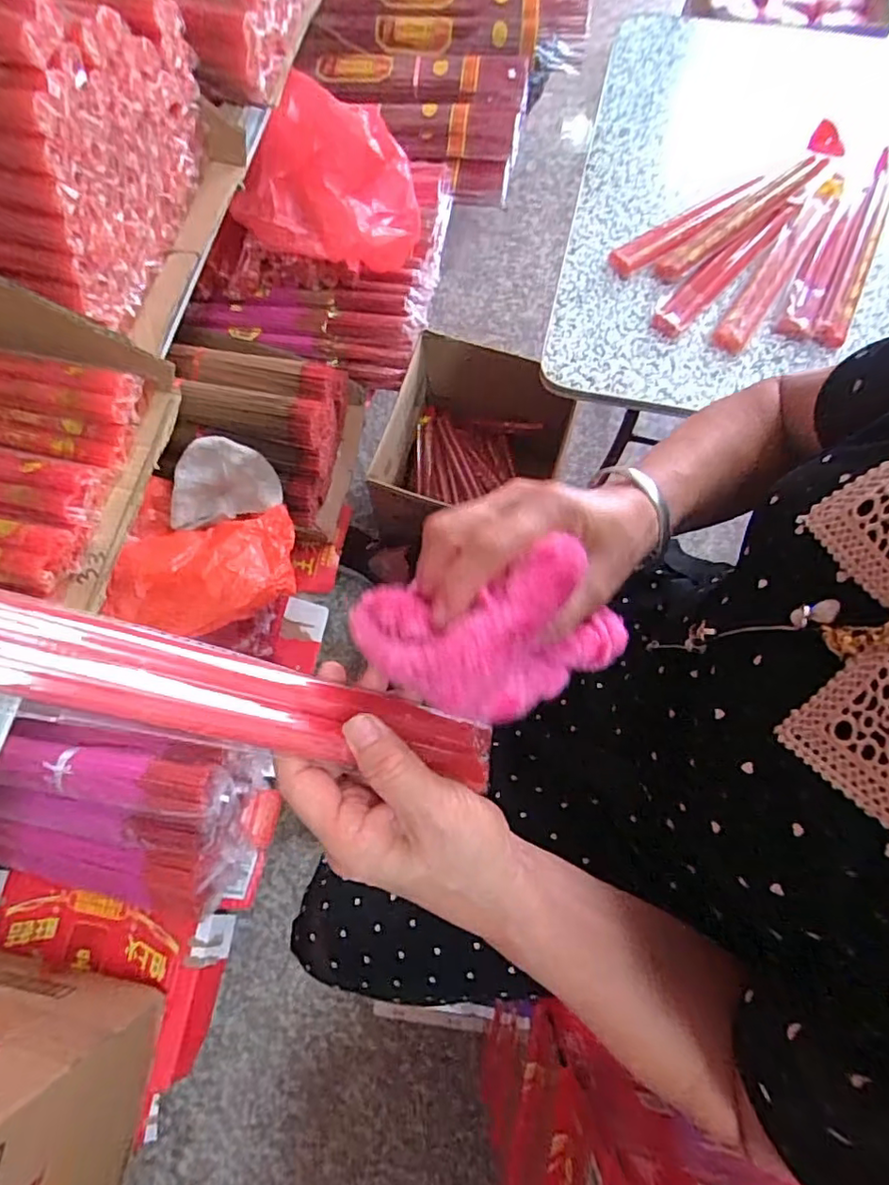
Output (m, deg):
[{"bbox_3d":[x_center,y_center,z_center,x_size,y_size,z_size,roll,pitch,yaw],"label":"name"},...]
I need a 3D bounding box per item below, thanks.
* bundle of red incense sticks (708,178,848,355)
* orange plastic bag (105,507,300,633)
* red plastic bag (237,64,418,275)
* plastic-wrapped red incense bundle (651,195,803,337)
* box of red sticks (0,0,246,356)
[{"bbox_3d":[0.392,-0.385,0.676,0.040,0.025,0.279,34,75,10],"label":"bundle of red incense sticks"},{"bbox_3d":[-0.351,-0.032,0.864,0.246,0.082,0.205,-11,73,-4],"label":"orange plastic bag"},{"bbox_3d":[-0.186,-0.696,1.010,0.270,0.180,0.273,14,73,4],"label":"red plastic bag"},{"bbox_3d":[0.327,-0.384,0.684,0.241,0.029,0.045,-43,77,-13],"label":"plastic-wrapped red incense bundle"},{"bbox_3d":[-0.430,-0.426,0.539,0.334,0.223,0.304,9,72,3],"label":"box of red sticks"}]

